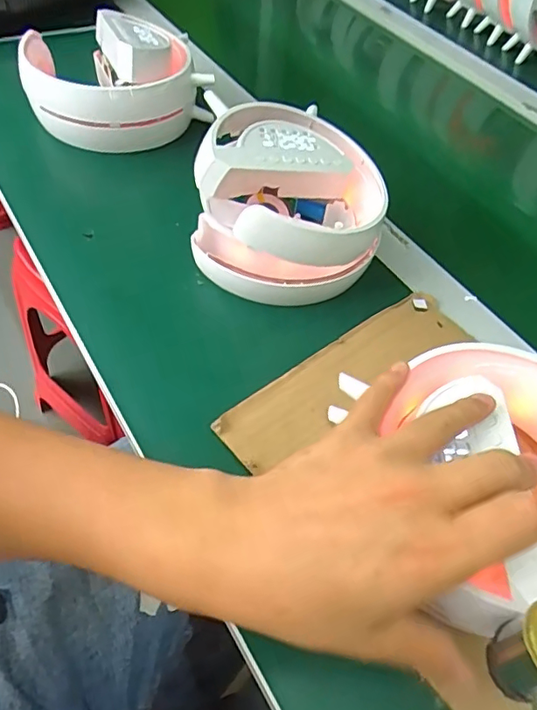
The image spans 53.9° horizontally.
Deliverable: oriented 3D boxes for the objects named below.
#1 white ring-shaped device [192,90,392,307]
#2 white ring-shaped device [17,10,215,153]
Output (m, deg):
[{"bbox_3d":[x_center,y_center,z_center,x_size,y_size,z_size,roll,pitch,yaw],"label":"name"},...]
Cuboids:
[{"bbox_3d":[0.020,-0.127,0.419,0.147,0.077,0.161,6,53,-1],"label":"white ring-shaped device"},{"bbox_3d":[-0.156,-0.272,0.524,0.159,0.075,0.135,-32,62,-26],"label":"white ring-shaped device"}]

